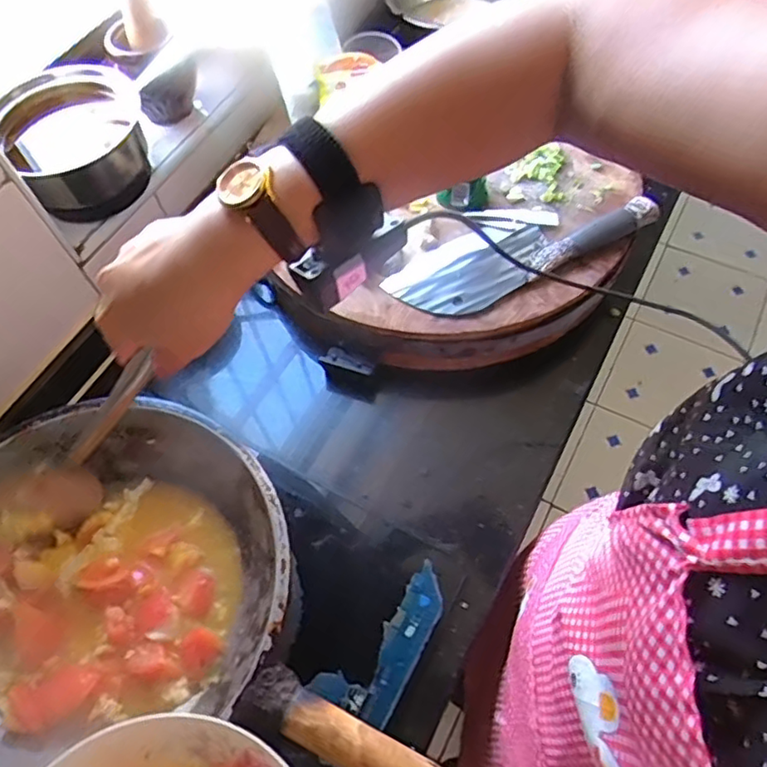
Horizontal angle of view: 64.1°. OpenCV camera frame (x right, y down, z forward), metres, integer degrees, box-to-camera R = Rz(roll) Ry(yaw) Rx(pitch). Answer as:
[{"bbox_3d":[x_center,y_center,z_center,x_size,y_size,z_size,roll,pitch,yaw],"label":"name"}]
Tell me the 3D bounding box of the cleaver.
[{"bbox_3d":[0.153,-0.150,0.690,0.305,0.035,0.098,-21,63,-9],"label":"cleaver"}]

